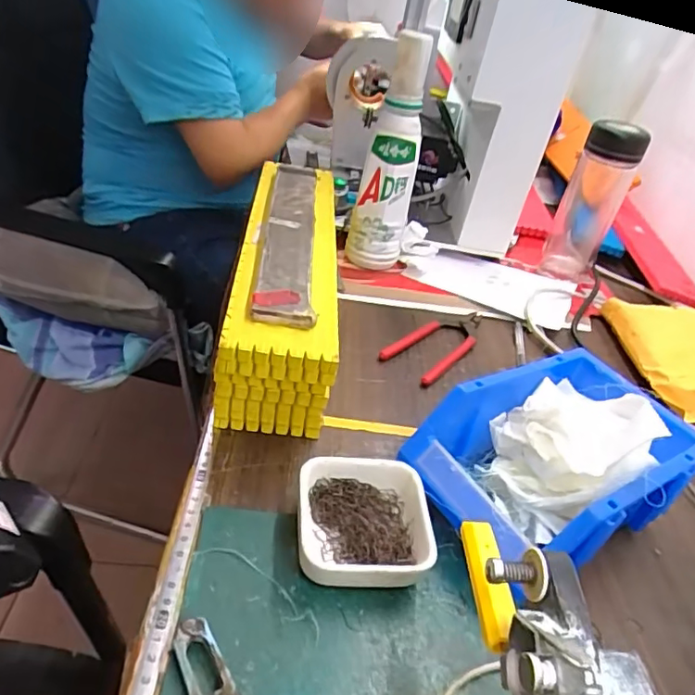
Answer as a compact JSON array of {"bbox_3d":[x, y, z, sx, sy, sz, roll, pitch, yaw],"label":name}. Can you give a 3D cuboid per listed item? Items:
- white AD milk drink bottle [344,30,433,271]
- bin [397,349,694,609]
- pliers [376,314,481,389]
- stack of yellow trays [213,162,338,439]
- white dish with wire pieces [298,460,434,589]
[{"bbox_3d":[0.046,-0.204,0.613,0.066,0.249,0.080,10,36,-4],"label":"white AD milk drink bottle"},{"bbox_3d":[0.144,0.075,0.381,0.181,0.080,0.125,-13,43,-31],"label":"bin"},{"bbox_3d":[0.094,-0.009,0.555,0.055,0.010,0.143,30,40,23],"label":"pliers"},{"bbox_3d":[-0.059,-0.067,0.522,0.083,0.109,0.333,7,37,-8],"label":"stack of yellow trays"},{"bbox_3d":[0.011,0.111,0.347,0.082,0.032,0.080,6,37,-8],"label":"white dish with wire pieces"}]

